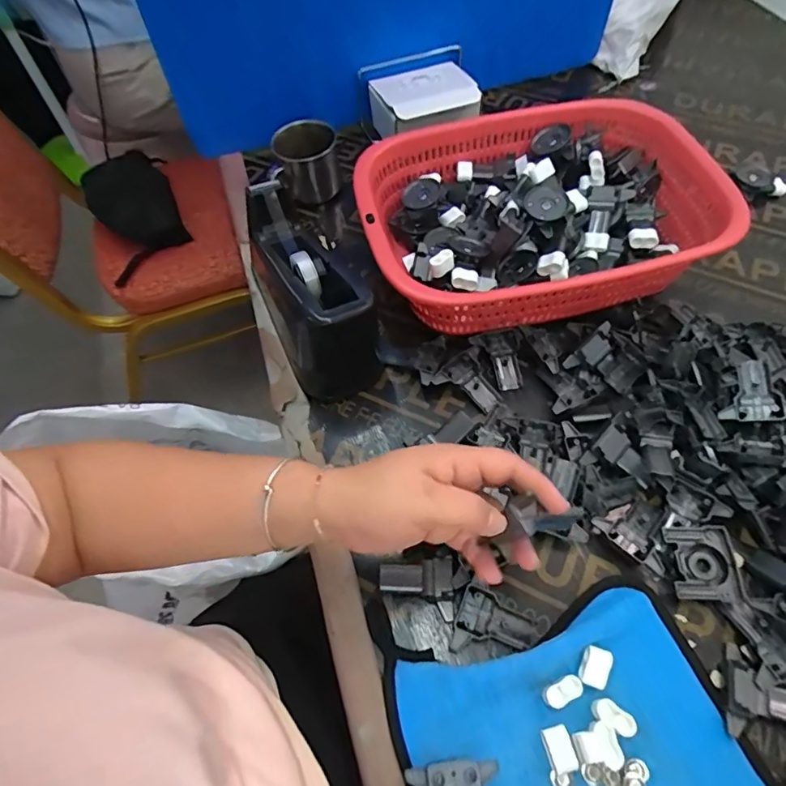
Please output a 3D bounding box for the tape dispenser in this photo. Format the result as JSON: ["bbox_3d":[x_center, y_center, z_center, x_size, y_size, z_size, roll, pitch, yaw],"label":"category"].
[{"bbox_3d":[-0.076,-0.104,0.493,0.091,0.096,0.193,-22,60,-10],"label":"tape dispenser"}]

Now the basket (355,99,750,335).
[{"bbox_3d":[0.142,-0.177,0.534,0.338,0.097,0.245,-12,59,-4],"label":"basket"}]

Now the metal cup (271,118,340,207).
[{"bbox_3d":[-0.103,-0.277,0.632,0.070,0.082,0.080,-16,59,-7],"label":"metal cup"}]

